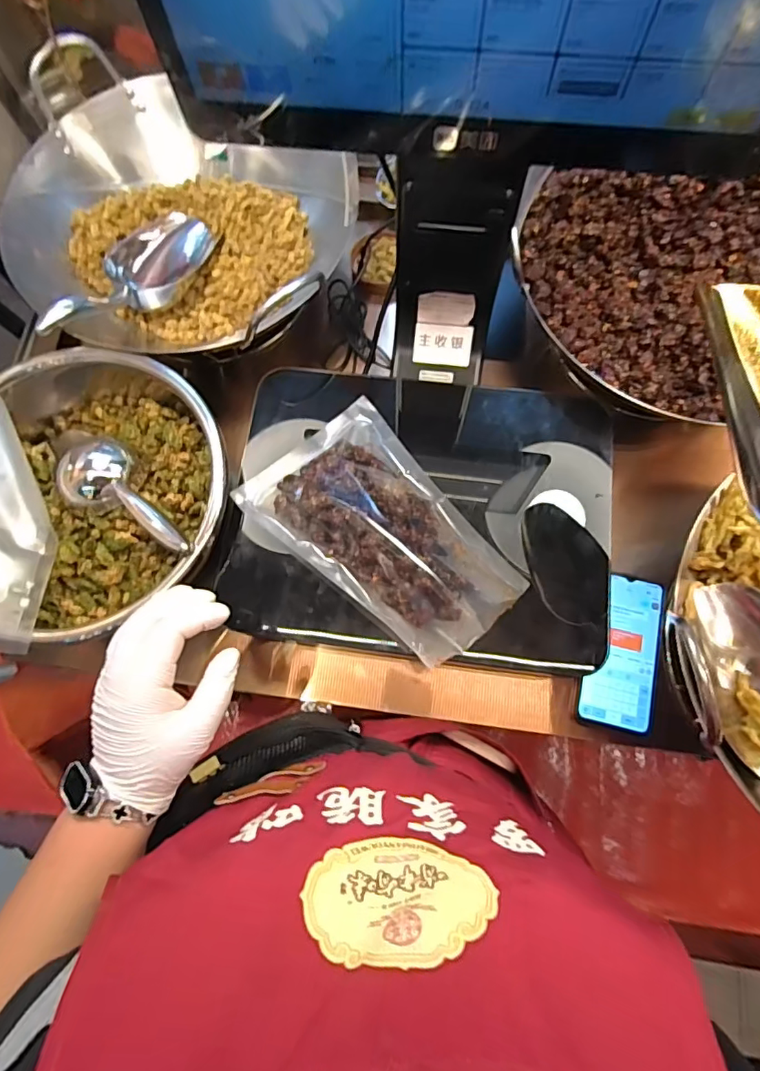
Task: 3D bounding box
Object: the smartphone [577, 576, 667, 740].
[{"bbox_3d":[0.257,0.122,0.547,0.071,0.010,0.158,14,75,5],"label":"smartphone"}]

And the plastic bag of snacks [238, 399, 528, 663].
[{"bbox_3d":[-0.002,0.003,0.480,0.149,0.052,0.242,-36,76,-8],"label":"plastic bag of snacks"}]

